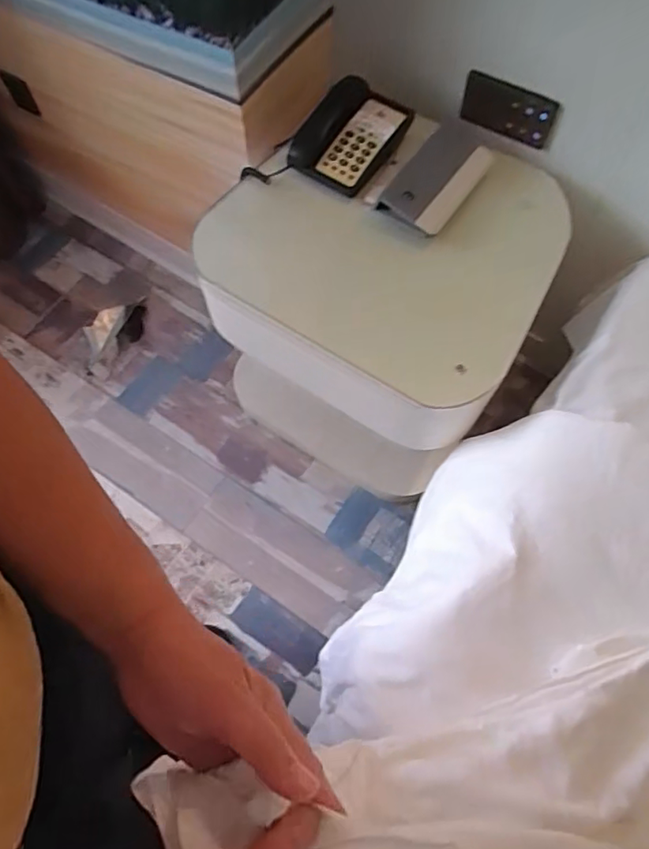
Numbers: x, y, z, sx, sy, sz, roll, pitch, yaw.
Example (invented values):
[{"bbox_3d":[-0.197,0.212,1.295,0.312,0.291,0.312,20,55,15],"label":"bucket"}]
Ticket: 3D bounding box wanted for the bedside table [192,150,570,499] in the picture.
[{"bbox_3d":[0.096,-0.229,1.228,0.640,0.600,0.530,31,68,14],"label":"bedside table"}]

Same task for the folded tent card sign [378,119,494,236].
[{"bbox_3d":[0.210,-0.457,1.008,0.129,0.041,0.244,30,68,13],"label":"folded tent card sign"}]

